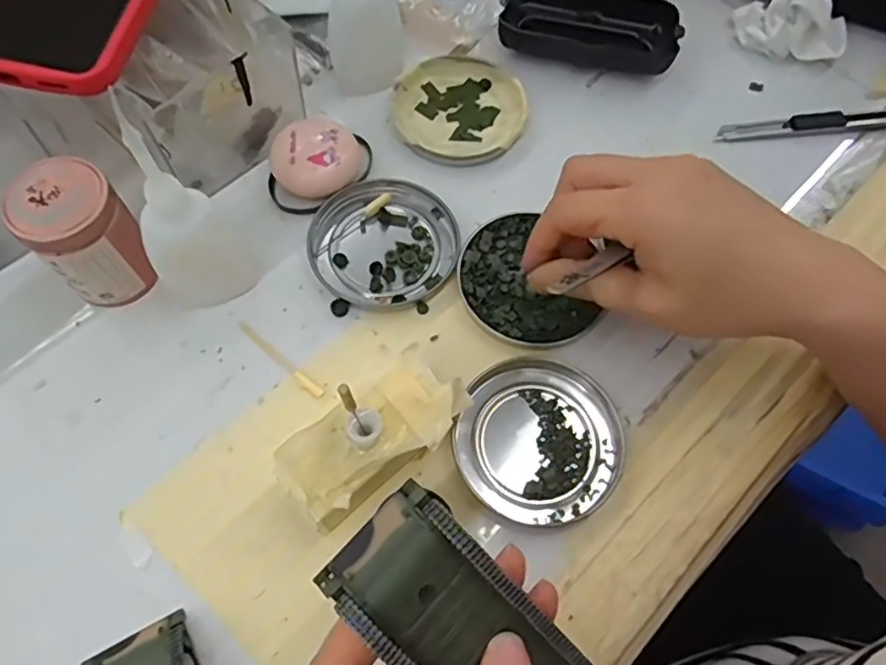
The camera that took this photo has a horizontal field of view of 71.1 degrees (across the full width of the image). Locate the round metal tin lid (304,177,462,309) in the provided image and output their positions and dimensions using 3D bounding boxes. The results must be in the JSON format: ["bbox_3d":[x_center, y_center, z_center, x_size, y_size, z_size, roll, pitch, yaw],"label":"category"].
[{"bbox_3d":[-0.033,-0.049,0.337,0.079,0.008,0.073,1,65,-2],"label":"round metal tin lid"}]

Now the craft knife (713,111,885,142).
[{"bbox_3d":[0.234,-0.128,0.384,0.130,0.009,0.015,-8,65,-6],"label":"craft knife"}]

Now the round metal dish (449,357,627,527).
[{"bbox_3d":[0.046,0.052,0.298,0.078,0.012,0.075,1,65,-2],"label":"round metal dish"}]

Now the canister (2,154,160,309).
[{"bbox_3d":[-0.169,-0.045,0.299,0.043,0.065,0.043,-40,72,-18],"label":"canister"}]

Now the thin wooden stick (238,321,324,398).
[{"bbox_3d":[-0.082,0.013,0.309,0.058,0.004,0.006,38,69,14],"label":"thin wooden stick"}]

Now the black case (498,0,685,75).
[{"bbox_3d":[0.093,-0.196,0.397,0.108,0.025,0.051,11,65,3],"label":"black case"}]

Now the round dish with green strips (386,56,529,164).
[{"bbox_3d":[0.009,-0.134,0.376,0.080,0.013,0.077,1,65,-2],"label":"round dish with green strips"}]

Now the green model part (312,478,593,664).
[{"bbox_3d":[0.005,0.093,0.198,0.044,0.022,0.088,-43,99,-16],"label":"green model part"}]

